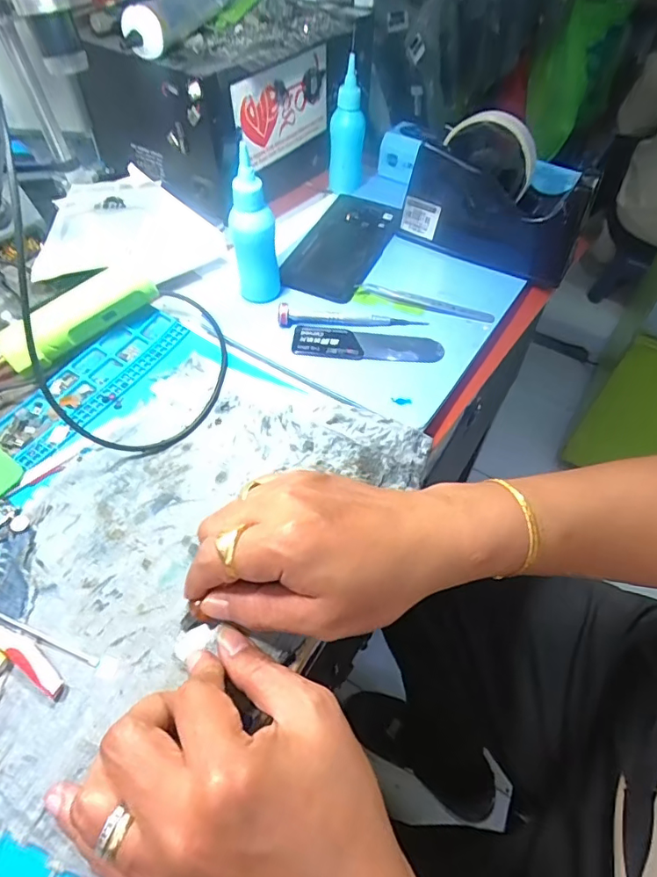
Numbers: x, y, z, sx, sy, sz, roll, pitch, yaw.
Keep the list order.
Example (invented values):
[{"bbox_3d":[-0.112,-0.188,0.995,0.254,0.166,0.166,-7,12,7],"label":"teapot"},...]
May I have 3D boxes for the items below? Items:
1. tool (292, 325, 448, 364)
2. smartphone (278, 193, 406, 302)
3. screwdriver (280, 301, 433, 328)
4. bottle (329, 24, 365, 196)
[{"bbox_3d":[0.031,-0.075,0.402,0.117,0.007,0.030,5,53,0],"label":"tool"},{"bbox_3d":[0.014,-0.189,0.484,0.074,0.007,0.162,21,56,10],"label":"smartphone"},{"bbox_3d":[0.020,-0.100,0.414,0.122,0.015,0.017,1,55,-4],"label":"screwdriver"},{"bbox_3d":[0.022,-0.315,0.502,0.033,0.117,0.027,-9,53,-7],"label":"bottle"}]

